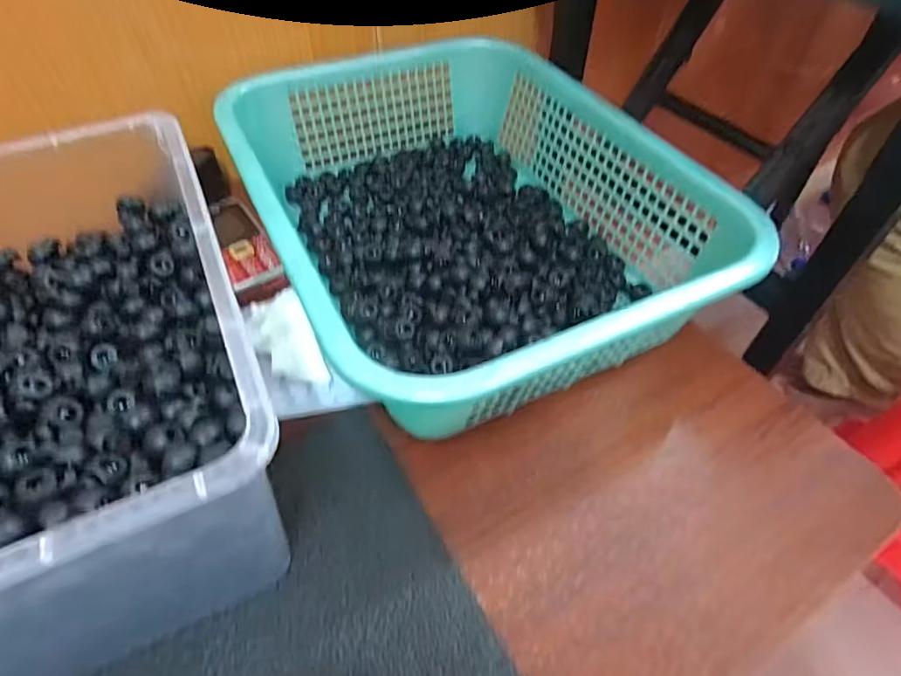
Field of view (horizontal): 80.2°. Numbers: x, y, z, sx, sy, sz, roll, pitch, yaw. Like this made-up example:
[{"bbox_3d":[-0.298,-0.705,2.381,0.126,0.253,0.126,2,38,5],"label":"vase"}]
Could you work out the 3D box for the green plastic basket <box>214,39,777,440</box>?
[{"bbox_3d":[0.005,-0.109,0.425,0.288,0.099,0.369,-22,55,-17],"label":"green plastic basket"}]

